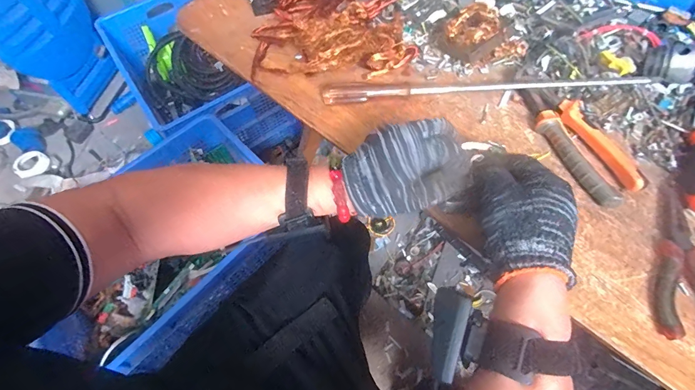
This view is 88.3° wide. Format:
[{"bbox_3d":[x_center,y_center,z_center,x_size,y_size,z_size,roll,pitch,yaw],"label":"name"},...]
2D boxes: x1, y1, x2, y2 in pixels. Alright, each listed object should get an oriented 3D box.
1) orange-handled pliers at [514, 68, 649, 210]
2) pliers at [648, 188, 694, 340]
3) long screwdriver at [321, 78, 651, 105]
[{"bbox_3d":[0.259,-0.075,0.420,0.053,0.020,0.191,-20,62,-8],"label":"orange-handled pliers"},{"bbox_3d":[0.323,0.063,0.349,0.051,0.016,0.153,8,62,7],"label":"pliers"},{"bbox_3d":[0.165,-0.140,0.462,0.395,0.028,0.026,0,61,3],"label":"long screwdriver"}]

